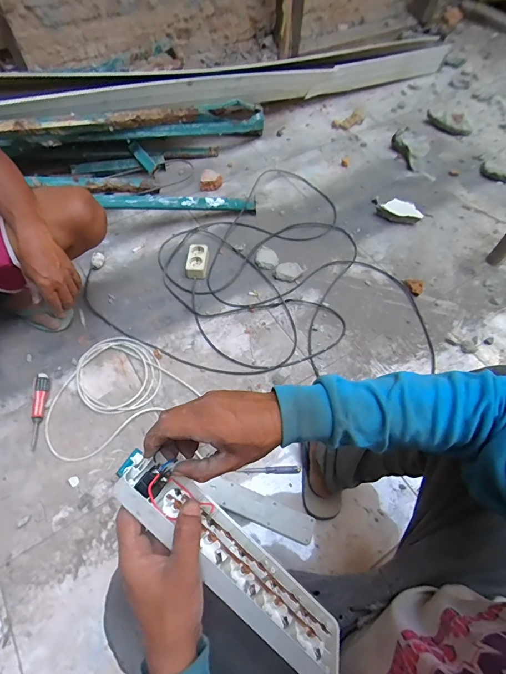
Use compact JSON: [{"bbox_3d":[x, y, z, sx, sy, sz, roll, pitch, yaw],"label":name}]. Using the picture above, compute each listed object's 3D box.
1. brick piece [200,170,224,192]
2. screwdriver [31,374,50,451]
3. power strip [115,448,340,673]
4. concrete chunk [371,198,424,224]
[{"bbox_3d":[-0.149,-0.567,1.294,0.081,0.042,0.077,-2,60,-4],"label":"brick piece"},{"bbox_3d":[-0.508,0.172,0.856,0.027,0.035,0.176,-6,60,-7],"label":"screwdriver"},{"bbox_3d":[-0.019,0.216,0.353,0.275,0.019,0.059,45,33,-2],"label":"power strip"},{"bbox_3d":[0.491,-0.437,1.243,0.181,0.046,0.066,28,62,13],"label":"concrete chunk"}]

